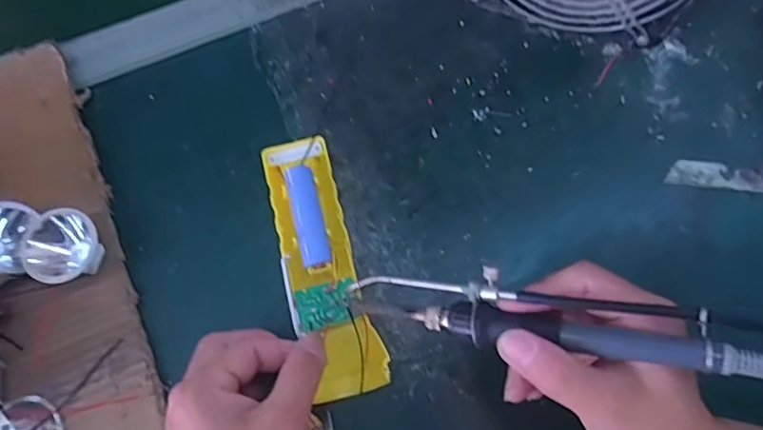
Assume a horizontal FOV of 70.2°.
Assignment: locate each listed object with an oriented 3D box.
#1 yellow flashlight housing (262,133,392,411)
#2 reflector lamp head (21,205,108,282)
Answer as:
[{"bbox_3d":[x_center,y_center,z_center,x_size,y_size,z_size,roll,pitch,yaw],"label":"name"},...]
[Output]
[{"bbox_3d":[-0.036,0.025,0.330,0.042,0.016,0.163,-16,70,-6],"label":"yellow flashlight housing"},{"bbox_3d":[-0.191,0.019,0.328,0.042,0.034,0.036,-41,75,-12],"label":"reflector lamp head"}]

